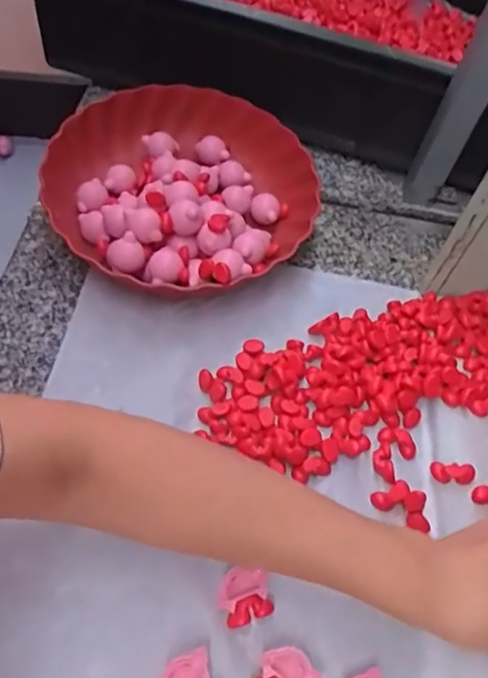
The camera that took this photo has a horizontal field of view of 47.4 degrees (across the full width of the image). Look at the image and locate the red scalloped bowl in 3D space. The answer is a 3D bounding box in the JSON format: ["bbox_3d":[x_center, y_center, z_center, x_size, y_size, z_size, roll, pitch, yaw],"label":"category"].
[{"bbox_3d":[-0.051,-0.149,0.517,0.235,0.056,0.240,3,57,-5],"label":"red scalloped bowl"}]

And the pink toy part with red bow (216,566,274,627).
[{"bbox_3d":[0.000,0.166,0.358,0.034,0.014,0.031,-11,60,-13],"label":"pink toy part with red bow"}]

